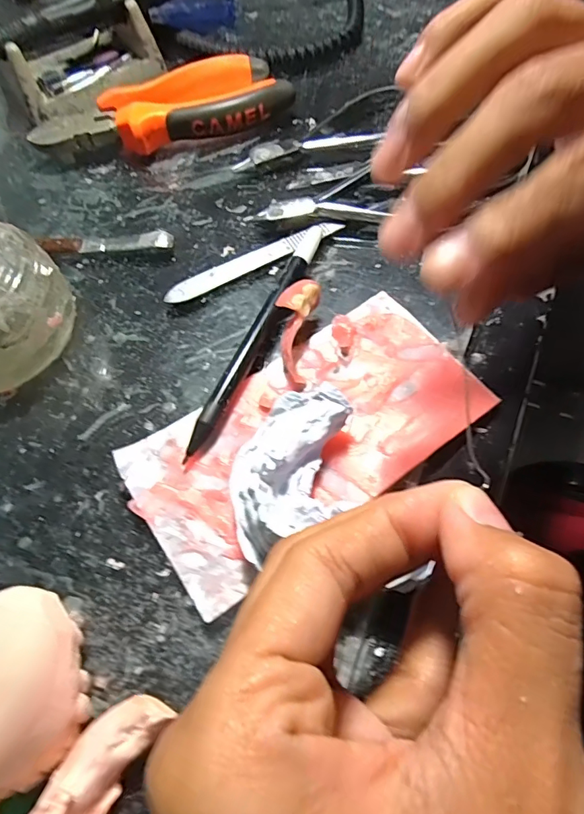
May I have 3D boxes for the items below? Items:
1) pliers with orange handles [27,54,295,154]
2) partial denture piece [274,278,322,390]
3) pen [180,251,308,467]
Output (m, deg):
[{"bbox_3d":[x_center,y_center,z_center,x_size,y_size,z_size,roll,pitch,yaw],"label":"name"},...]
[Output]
[{"bbox_3d":[-0.079,-0.184,0.295,0.152,0.026,0.050,-16,63,-5],"label":"pliers with orange handles"},{"bbox_3d":[0.001,-0.034,0.209,0.016,0.010,0.050,8,78,7],"label":"partial denture piece"},{"bbox_3d":[-0.020,-0.029,0.214,0.012,0.014,0.117,21,65,14],"label":"pen"}]

